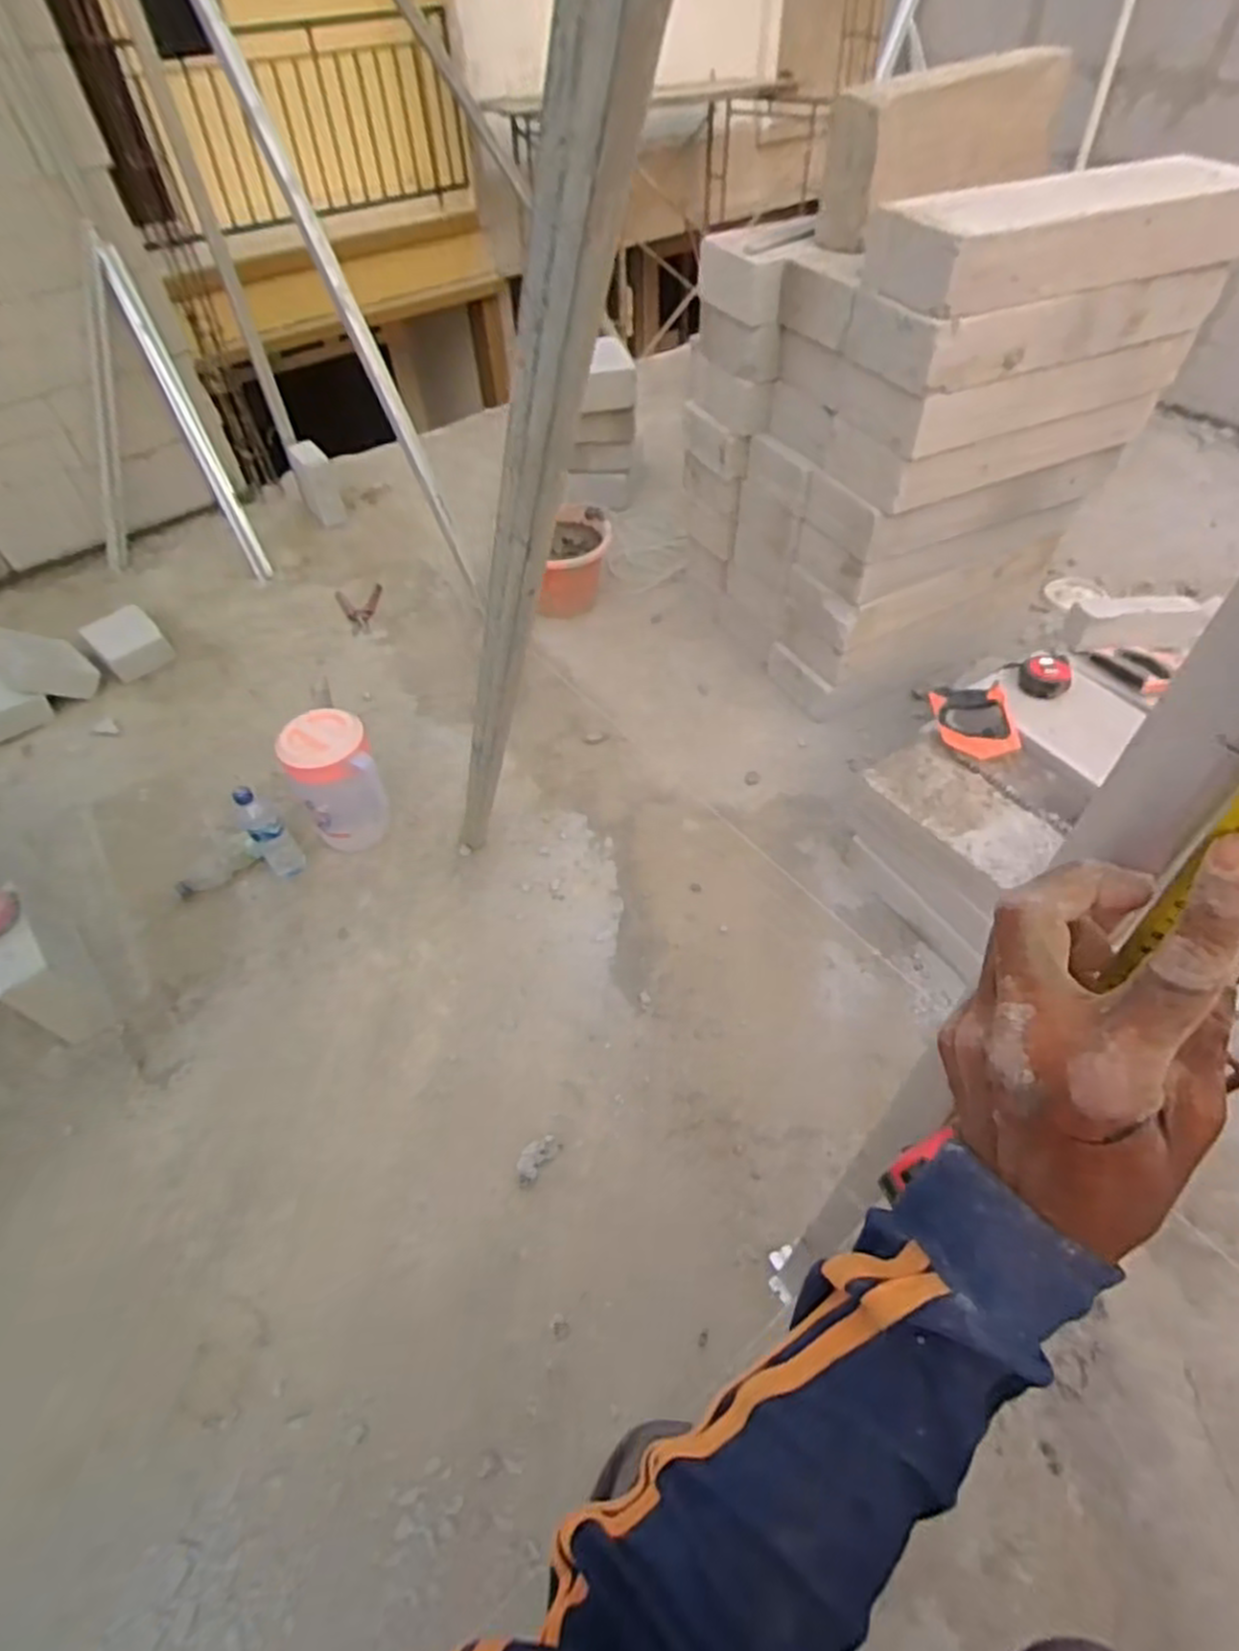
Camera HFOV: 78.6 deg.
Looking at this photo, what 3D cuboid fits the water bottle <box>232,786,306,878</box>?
[{"bbox_3d":[-0.654,0.023,1.422,0.070,0.237,0.070,-34,57,-23],"label":"water bottle"}]

